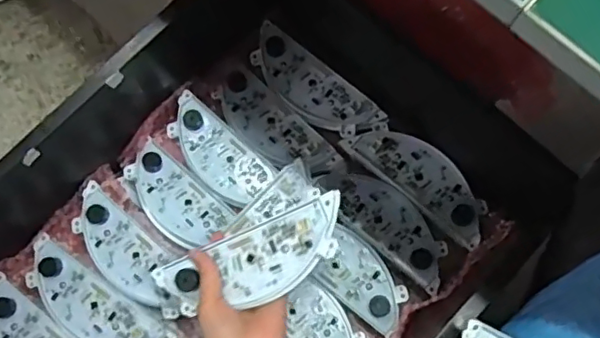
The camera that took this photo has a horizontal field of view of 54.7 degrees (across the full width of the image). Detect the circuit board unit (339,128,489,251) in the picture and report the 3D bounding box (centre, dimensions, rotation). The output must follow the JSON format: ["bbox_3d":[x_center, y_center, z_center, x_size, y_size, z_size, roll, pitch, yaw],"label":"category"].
[{"bbox_3d":[0.133,0.006,0.629,0.172,0.013,0.063,41,80,10],"label":"circuit board unit"}]

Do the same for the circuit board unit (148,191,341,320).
[{"bbox_3d":[-0.042,0.084,0.515,0.179,0.025,0.064,-24,77,9],"label":"circuit board unit"}]

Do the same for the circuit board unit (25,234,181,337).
[{"bbox_3d":[-0.216,0.144,0.604,0.175,0.011,0.061,32,79,8],"label":"circuit board unit"}]

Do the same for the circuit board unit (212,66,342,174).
[{"bbox_3d":[-0.032,-0.047,0.653,0.063,0.011,0.159,-42,80,-9],"label":"circuit board unit"}]

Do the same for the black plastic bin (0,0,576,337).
[{"bbox_3d":[-0.128,0.106,0.563,0.622,0.135,0.414,-41,79,-9],"label":"black plastic bin"}]

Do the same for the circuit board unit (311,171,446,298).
[{"bbox_3d":[0.094,0.055,0.627,0.163,0.010,0.062,40,80,9],"label":"circuit board unit"}]

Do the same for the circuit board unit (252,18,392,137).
[{"bbox_3d":[0.013,-0.092,0.664,0.179,0.011,0.063,41,80,10],"label":"circuit board unit"}]

